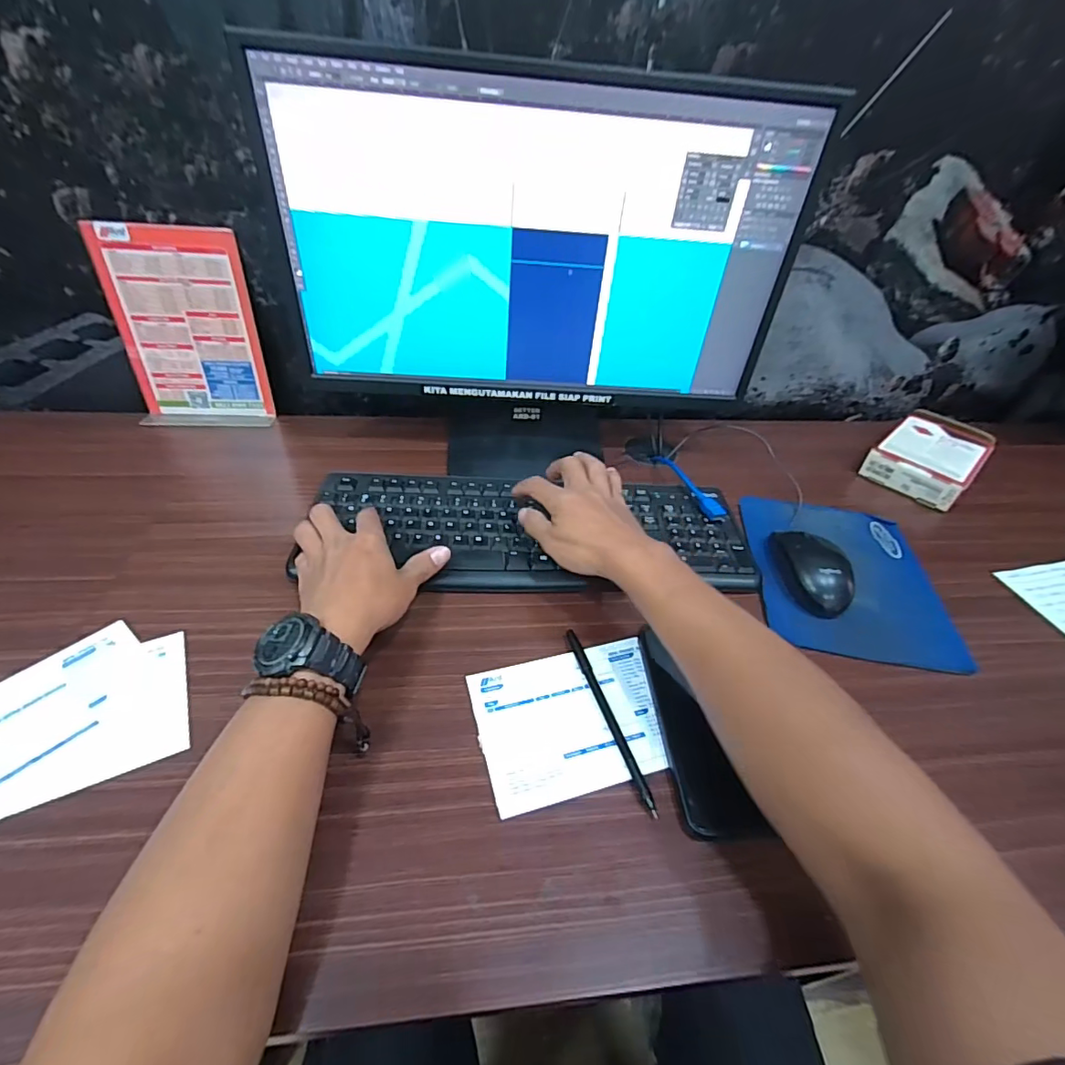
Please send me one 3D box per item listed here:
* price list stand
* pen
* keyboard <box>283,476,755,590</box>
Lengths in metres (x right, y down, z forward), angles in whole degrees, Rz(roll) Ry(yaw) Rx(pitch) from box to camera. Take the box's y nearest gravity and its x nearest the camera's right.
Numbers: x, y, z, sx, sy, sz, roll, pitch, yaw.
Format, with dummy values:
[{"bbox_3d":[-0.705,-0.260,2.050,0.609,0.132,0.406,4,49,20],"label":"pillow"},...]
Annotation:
[{"bbox_3d":[-0.401,-0.228,0.599,0.149,0.207,0.058,-2,44,-9],"label":"price list stand"},{"bbox_3d":[0.056,0.136,0.387,0.008,0.009,0.147,-11,46,-17],"label":"pen"},{"bbox_3d":[0.002,-0.007,0.517,0.427,0.025,0.159,4,44,-2],"label":"keyboard"}]

